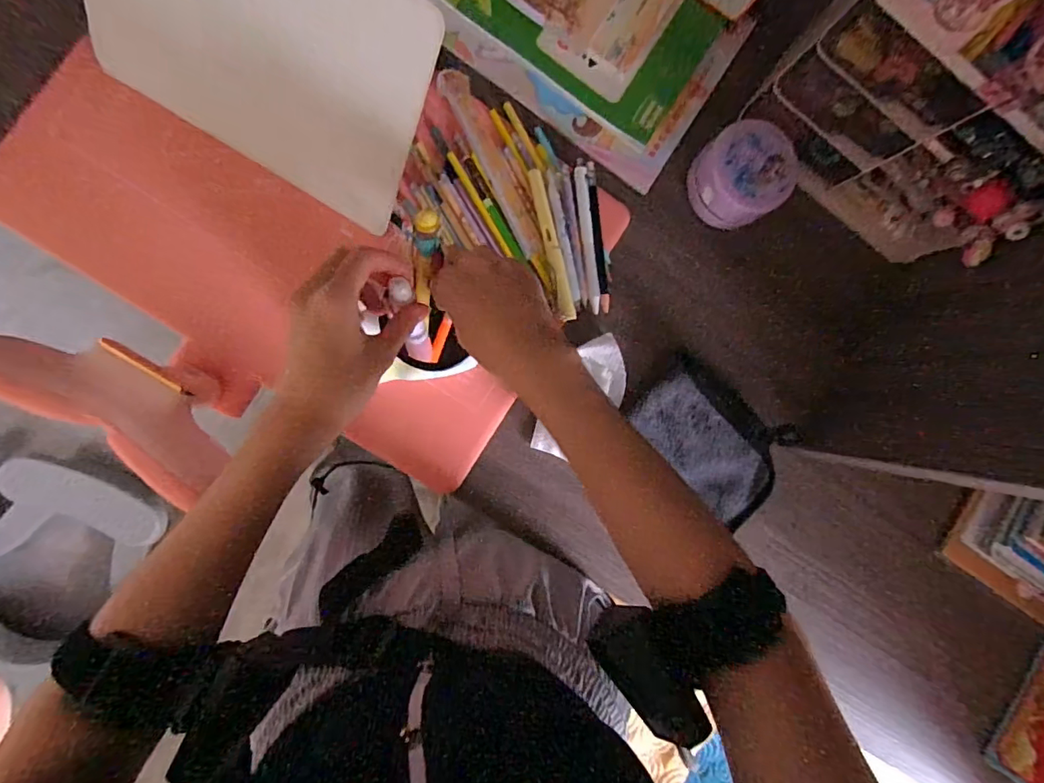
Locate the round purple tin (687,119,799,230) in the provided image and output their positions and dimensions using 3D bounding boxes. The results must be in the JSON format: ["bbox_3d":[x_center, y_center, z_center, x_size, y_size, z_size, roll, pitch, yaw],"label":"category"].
[{"bbox_3d":[0.200,-0.198,0.488,0.072,0.061,0.079,0,90,-8],"label":"round purple tin"}]

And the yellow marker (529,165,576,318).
[{"bbox_3d":[0.027,-0.134,0.479,0.014,0.009,0.140,-14,92,-8],"label":"yellow marker"}]

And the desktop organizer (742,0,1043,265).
[{"bbox_3d":[0.341,-0.230,0.394,0.230,0.278,0.116,38,85,-7],"label":"desktop organizer"}]

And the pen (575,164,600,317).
[{"bbox_3d":[0.062,-0.140,0.486,0.012,0.006,0.133,-6,91,-8],"label":"pen"}]

